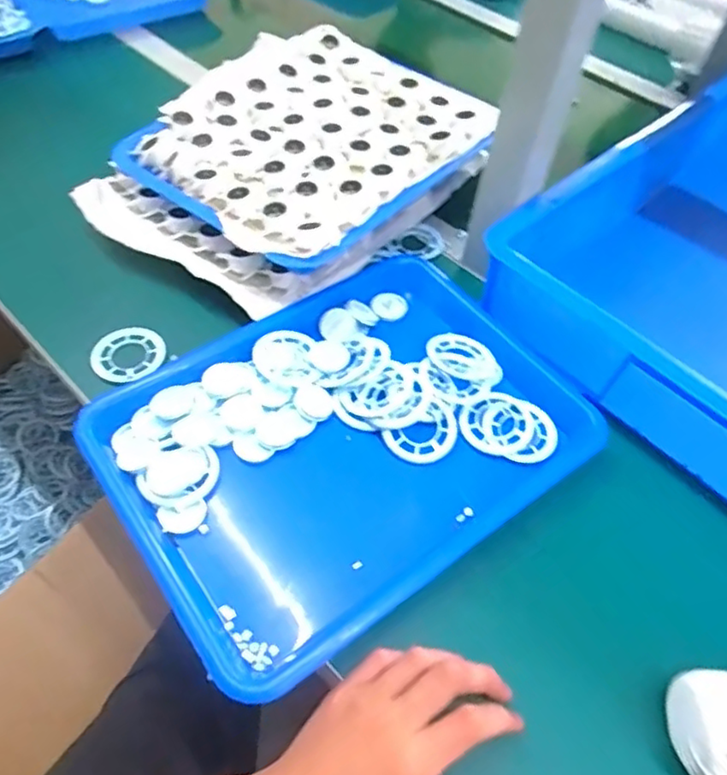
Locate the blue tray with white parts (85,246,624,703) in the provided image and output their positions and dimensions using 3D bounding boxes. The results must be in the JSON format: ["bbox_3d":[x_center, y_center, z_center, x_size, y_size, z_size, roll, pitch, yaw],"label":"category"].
[{"bbox_3d":[-0.010,0.033,0.485,0.338,0.029,0.249,-30,61,-24],"label":"blue tray with white parts"}]

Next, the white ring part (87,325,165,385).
[{"bbox_3d":[-0.198,-0.028,0.531,0.059,0.010,0.052,-16,56,-16],"label":"white ring part"}]

